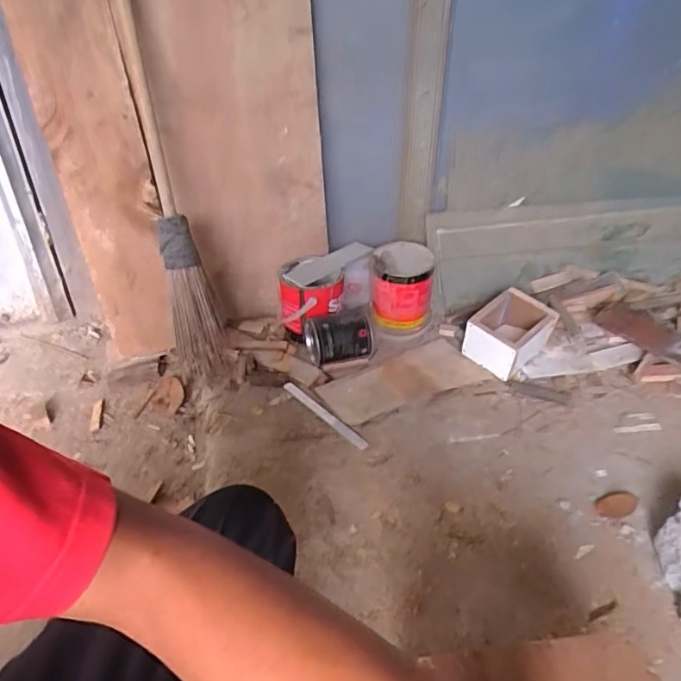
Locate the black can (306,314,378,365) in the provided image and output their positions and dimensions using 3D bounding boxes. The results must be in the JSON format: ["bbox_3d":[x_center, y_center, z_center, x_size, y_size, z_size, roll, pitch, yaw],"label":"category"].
[{"bbox_3d":[0.004,-0.003,1.230,0.150,0.097,0.087,-11,37,-13],"label":"black can"}]

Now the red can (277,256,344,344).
[{"bbox_3d":[-0.066,-0.094,1.298,0.147,0.144,0.154,-3,36,-5],"label":"red can"}]

